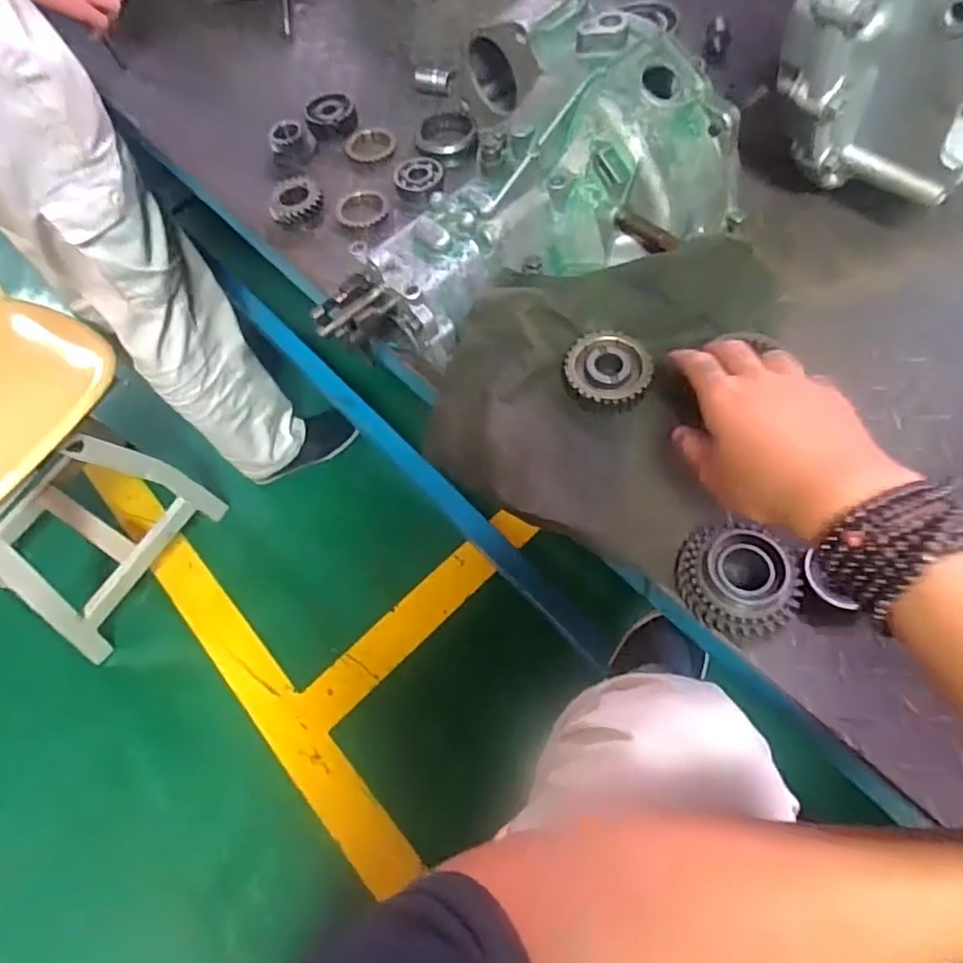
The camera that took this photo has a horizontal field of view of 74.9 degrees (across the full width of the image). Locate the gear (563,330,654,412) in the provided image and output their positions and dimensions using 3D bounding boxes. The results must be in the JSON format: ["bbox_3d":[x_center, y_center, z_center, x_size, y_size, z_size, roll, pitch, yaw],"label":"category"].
[{"bbox_3d":[0.102,-0.089,0.506,0.068,0.015,0.067,-1,60,2],"label":"gear"}]

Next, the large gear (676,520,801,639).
[{"bbox_3d":[0.175,0.064,0.429,0.072,0.026,0.081,-37,65,-17],"label":"large gear"}]

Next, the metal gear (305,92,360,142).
[{"bbox_3d":[-0.170,-0.416,0.717,0.052,0.025,0.060,-5,60,0],"label":"metal gear"}]

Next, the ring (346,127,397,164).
[{"bbox_3d":[-0.123,-0.378,0.707,0.057,0.012,0.049,-3,60,1],"label":"ring"}]

